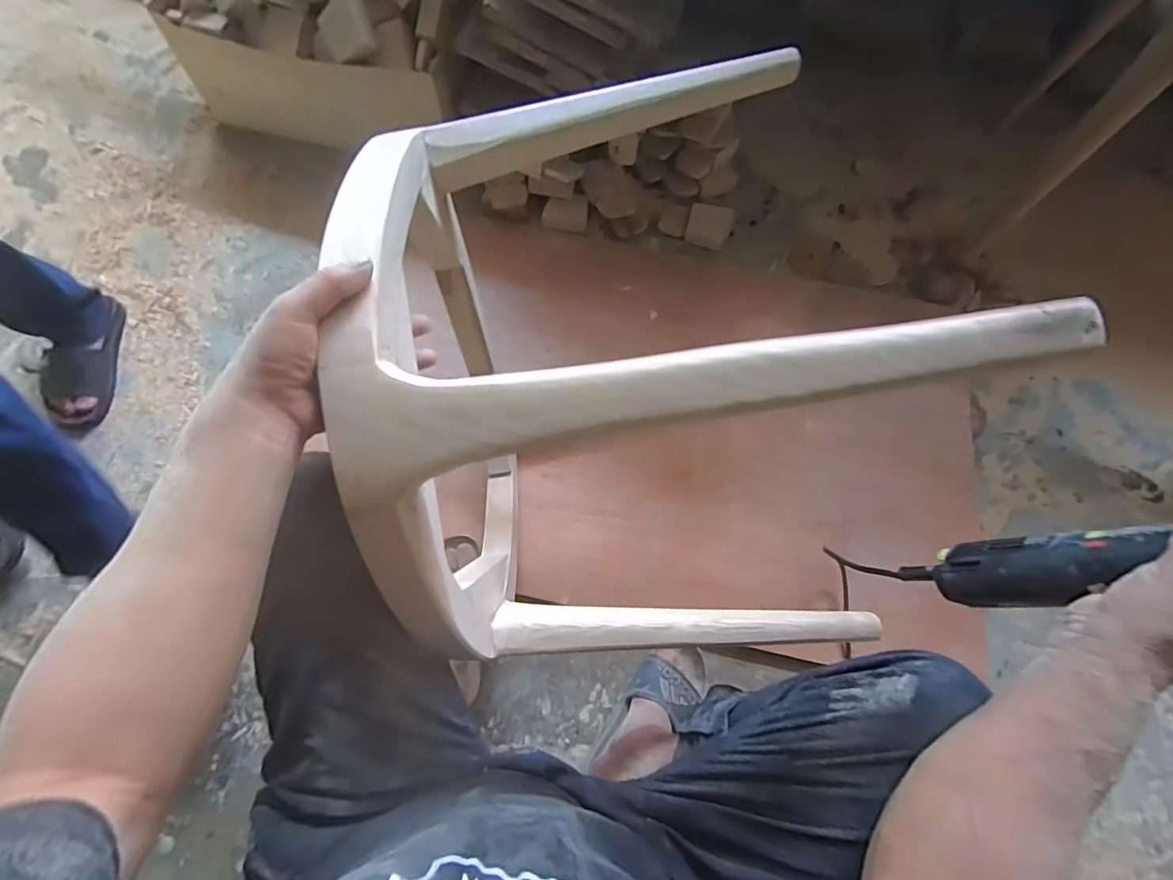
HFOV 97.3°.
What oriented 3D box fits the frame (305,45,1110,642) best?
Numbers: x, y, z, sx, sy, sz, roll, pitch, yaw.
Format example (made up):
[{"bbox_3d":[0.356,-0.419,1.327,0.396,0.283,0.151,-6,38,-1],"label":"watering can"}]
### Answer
[{"bbox_3d":[0.034,-0.078,0.555,0.453,0.526,0.575,-4,69,-5],"label":"frame"}]

